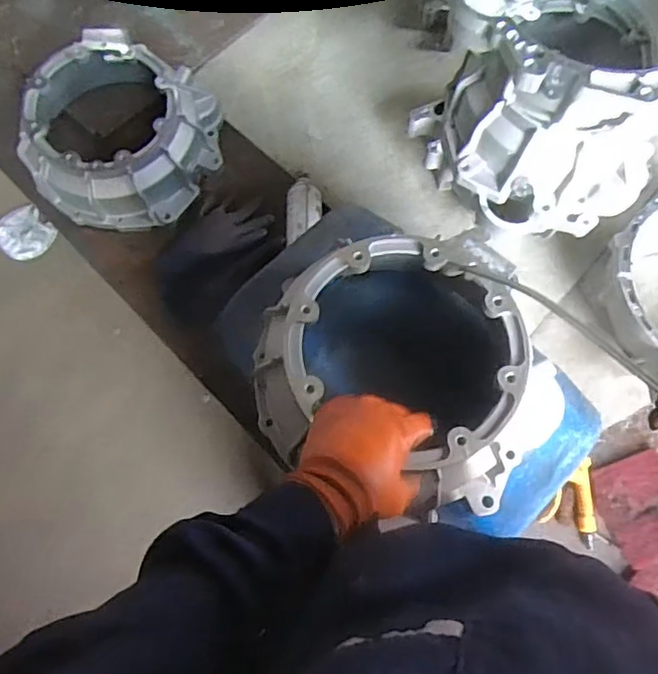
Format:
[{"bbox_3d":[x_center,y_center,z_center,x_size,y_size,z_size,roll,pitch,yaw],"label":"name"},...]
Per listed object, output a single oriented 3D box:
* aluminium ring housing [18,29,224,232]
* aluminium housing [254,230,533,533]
[{"bbox_3d":[-0.338,-0.346,0.959,0.276,0.138,0.309,12,72,2],"label":"aluminium ring housing"},{"bbox_3d":[0.063,0.035,0.608,0.275,0.106,0.292,-2,72,-3],"label":"aluminium housing"}]

